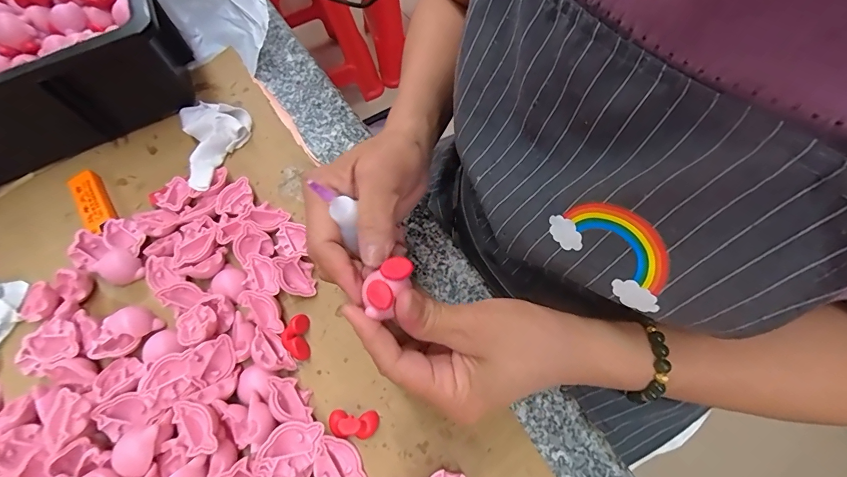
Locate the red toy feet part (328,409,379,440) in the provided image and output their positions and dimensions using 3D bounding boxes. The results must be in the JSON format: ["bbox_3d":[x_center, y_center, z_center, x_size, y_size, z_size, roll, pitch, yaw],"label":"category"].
[{"bbox_3d":[-0.046,0.118,0.247,0.032,0.013,0.016,2,62,3],"label":"red toy feet part"}]

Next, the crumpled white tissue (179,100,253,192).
[{"bbox_3d":[-0.200,-0.083,0.350,0.063,0.024,0.090,11,62,8],"label":"crumpled white tissue"}]

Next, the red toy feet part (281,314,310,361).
[{"bbox_3d":[-0.091,0.070,0.275,0.018,0.012,0.030,-4,61,0],"label":"red toy feet part"}]

